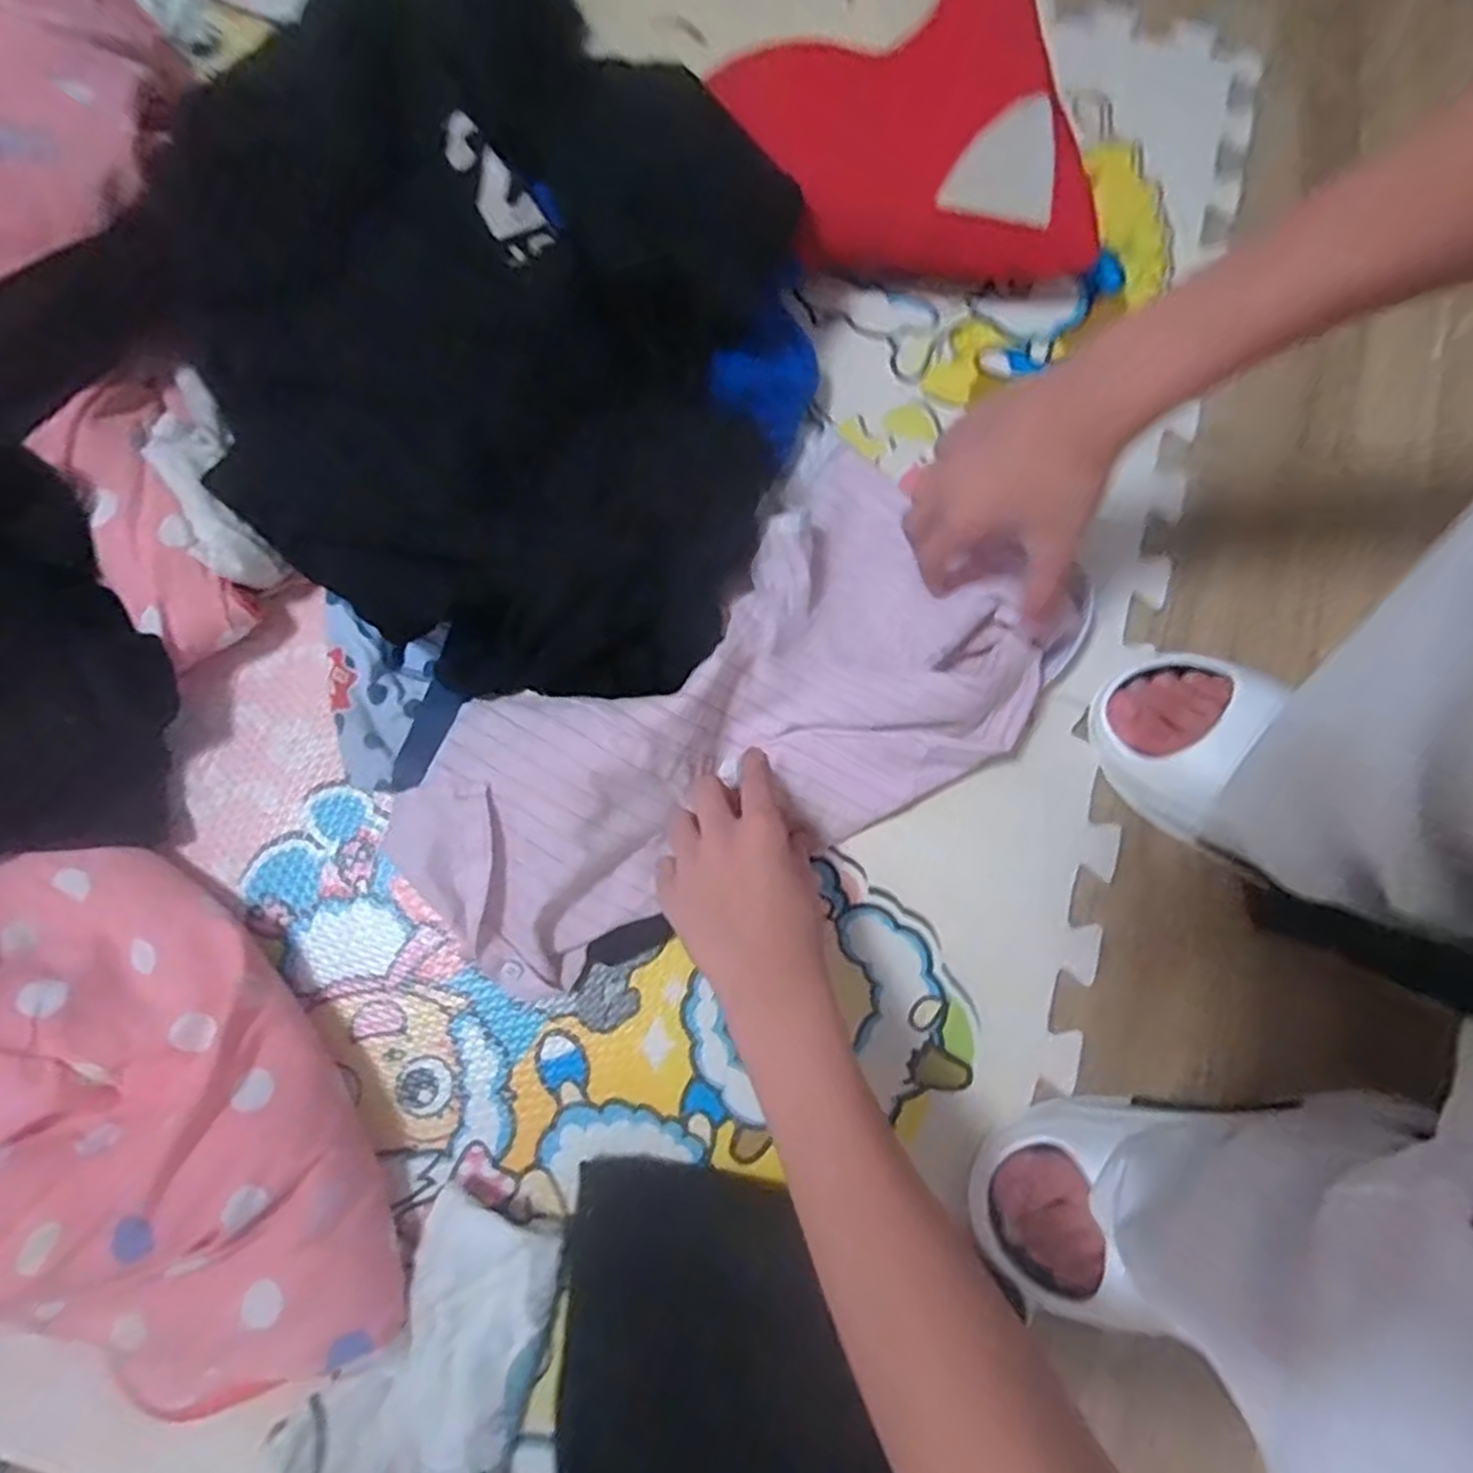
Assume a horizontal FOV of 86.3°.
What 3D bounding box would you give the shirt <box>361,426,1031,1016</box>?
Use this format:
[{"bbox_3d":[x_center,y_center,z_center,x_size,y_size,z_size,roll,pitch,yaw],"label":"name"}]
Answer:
[{"bbox_3d":[-0.006,-0.019,0.475,0.410,0.059,0.212,-31,80,-8],"label":"shirt"}]

